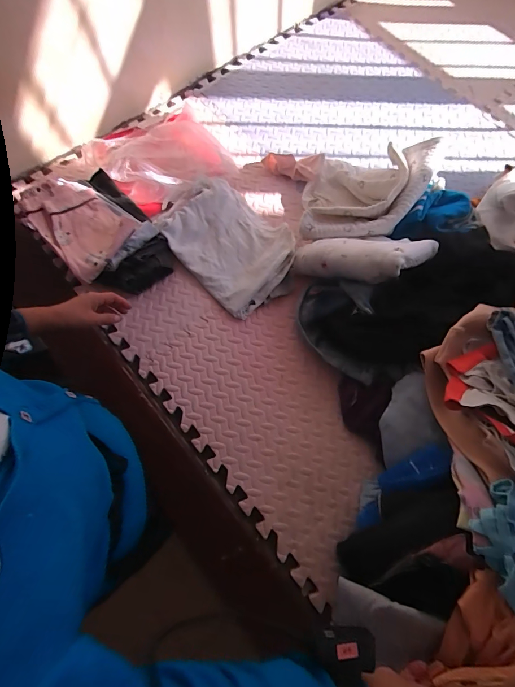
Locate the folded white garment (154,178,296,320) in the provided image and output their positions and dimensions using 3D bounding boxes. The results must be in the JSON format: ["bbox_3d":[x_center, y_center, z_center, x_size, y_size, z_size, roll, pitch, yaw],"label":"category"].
[{"bbox_3d":[-0.070,-0.235,0.783,0.220,0.047,0.324,-42,77,-14],"label":"folded white garment"}]

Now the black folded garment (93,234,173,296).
[{"bbox_3d":[-0.254,-0.159,0.747,0.168,0.067,0.082,-39,76,-14],"label":"black folded garment"}]

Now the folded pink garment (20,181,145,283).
[{"bbox_3d":[-0.378,-0.272,0.741,0.237,0.053,0.187,42,62,3],"label":"folded pink garment"}]

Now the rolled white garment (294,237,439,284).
[{"bbox_3d":[0.218,-0.176,0.690,0.250,0.073,0.100,4,70,26],"label":"rolled white garment"}]

